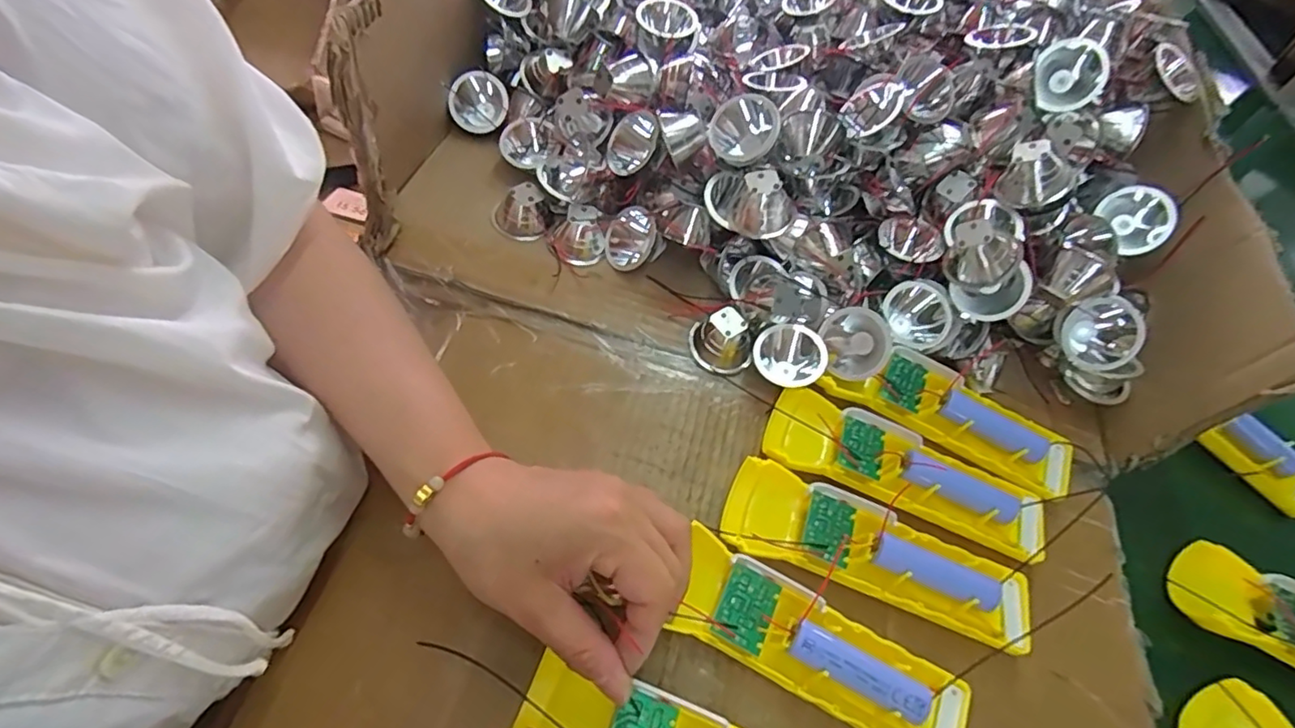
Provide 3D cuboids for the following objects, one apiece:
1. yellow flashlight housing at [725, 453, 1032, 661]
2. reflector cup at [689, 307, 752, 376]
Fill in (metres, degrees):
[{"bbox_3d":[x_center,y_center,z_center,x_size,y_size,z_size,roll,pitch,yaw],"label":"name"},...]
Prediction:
[{"bbox_3d":[0.117,0.097,0.304,0.157,0.020,0.049,20,54,5],"label":"yellow flashlight housing"},{"bbox_3d":[0.046,-0.016,0.370,0.040,0.025,0.034,18,53,3],"label":"reflector cup"}]

